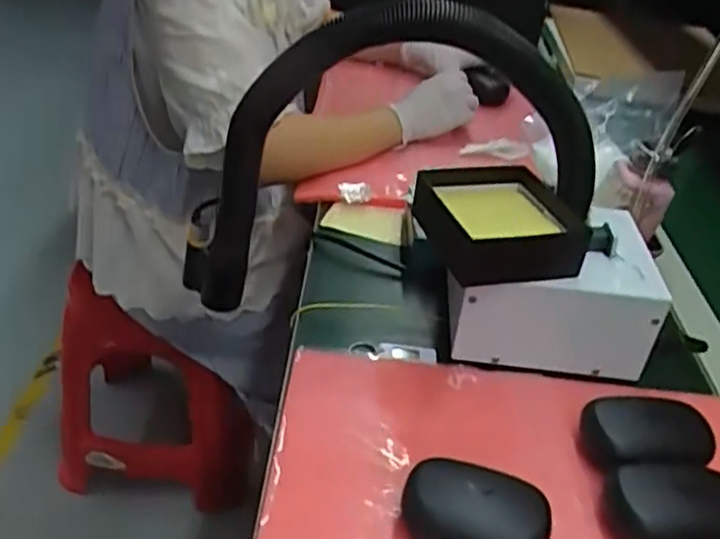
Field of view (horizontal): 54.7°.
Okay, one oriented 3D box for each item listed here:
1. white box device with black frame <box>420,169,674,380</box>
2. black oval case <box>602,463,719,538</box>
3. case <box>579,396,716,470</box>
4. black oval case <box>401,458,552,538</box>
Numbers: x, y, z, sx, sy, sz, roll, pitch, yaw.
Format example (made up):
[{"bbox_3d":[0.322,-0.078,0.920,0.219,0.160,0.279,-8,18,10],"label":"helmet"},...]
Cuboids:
[{"bbox_3d":[0.138,-0.001,0.565,0.182,0.117,0.125,3,34,-4],"label":"white box device with black frame"},{"bbox_3d":[0.199,0.148,0.432,0.094,0.029,0.056,2,35,-10],"label":"black oval case"},{"bbox_3d":[0.197,0.115,0.478,0.090,0.030,0.056,2,35,-9],"label":"case"},{"bbox_3d":[0.068,0.147,0.413,0.084,0.033,0.053,19,36,14],"label":"black oval case"}]

